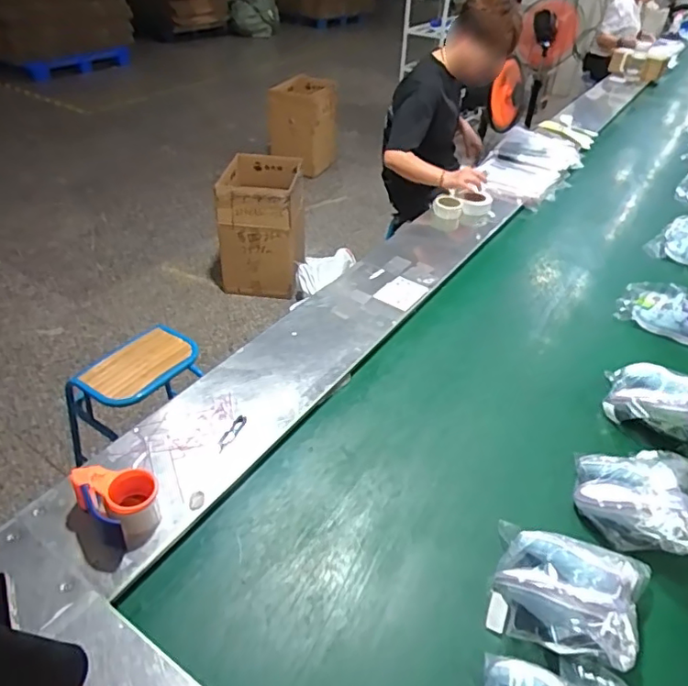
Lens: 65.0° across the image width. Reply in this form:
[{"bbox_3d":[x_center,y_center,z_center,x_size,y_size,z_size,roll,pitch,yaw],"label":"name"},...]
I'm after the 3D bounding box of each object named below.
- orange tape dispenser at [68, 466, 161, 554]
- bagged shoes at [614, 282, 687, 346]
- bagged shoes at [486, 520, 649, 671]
[{"bbox_3d":[-0.376,0.258,0.905,0.148,0.085,0.095,24,44,24],"label":"orange tape dispenser"},{"bbox_3d":[0.884,-0.059,1.400,0.166,0.095,0.338,-29,49,-32],"label":"bagged shoes"},{"bbox_3d":[0.336,0.371,0.823,0.204,0.086,0.187,21,43,21],"label":"bagged shoes"}]

